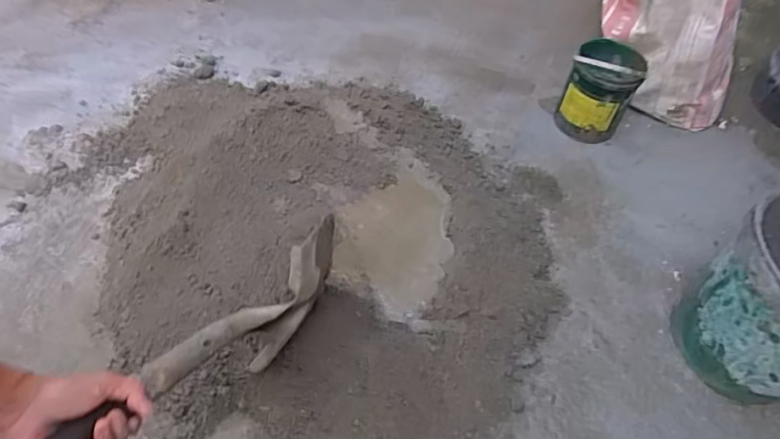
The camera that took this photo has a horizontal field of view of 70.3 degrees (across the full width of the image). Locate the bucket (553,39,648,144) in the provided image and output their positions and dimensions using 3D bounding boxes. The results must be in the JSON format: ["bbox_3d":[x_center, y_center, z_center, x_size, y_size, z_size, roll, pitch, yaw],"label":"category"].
[{"bbox_3d":[0.510,-0.315,1.340,0.150,0.219,0.165,3,52,-4],"label":"bucket"}]

